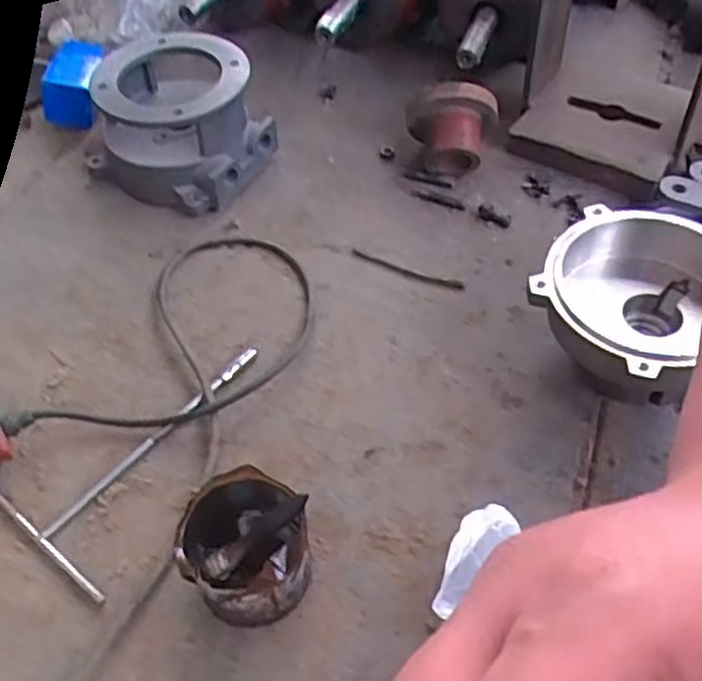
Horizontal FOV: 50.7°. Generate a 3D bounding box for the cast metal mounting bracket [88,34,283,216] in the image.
[{"bbox_3d":[-0.230,-0.294,0.982,0.232,0.135,0.199,29,58,24],"label":"cast metal mounting bracket"}]

